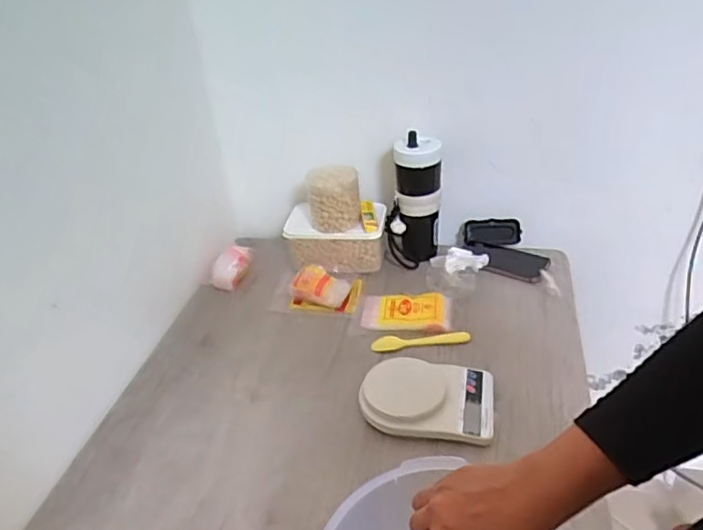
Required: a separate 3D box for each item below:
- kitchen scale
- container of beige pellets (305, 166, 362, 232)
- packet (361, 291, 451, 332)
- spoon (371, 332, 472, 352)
[{"bbox_3d":[0.109,0.182,0.846,0.180,0.041,0.132,2,33,11],"label":"kitchen scale"},{"bbox_3d":[-0.033,-0.127,1.116,0.098,0.103,0.071,-9,33,-5],"label":"container of beige pellets"},{"bbox_3d":[0.094,0.078,1.023,0.149,0.014,0.090,1,33,9],"label":"packet"},{"bbox_3d":[0.114,0.124,0.968,0.160,0.009,0.031,-4,33,2],"label":"spoon"}]

